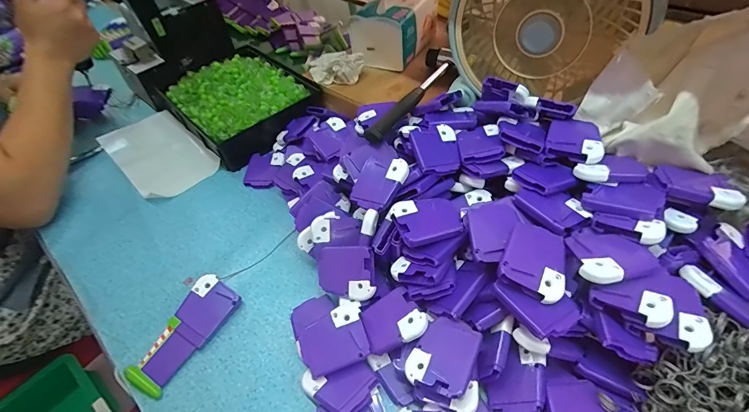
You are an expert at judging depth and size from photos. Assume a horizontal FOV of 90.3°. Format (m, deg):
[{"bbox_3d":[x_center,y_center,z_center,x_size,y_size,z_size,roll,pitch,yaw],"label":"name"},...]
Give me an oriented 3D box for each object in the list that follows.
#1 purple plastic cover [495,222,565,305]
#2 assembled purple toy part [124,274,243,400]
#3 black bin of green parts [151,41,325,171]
[{"bbox_3d":[0.138,0.046,0.316,0.052,0.013,0.060,23,54,24],"label":"purple plastic cover"},{"bbox_3d":[-0.194,0.131,0.383,0.050,0.012,0.117,28,63,11],"label":"assembled purple toy part"},{"bbox_3d":[-0.223,-0.175,0.626,0.189,0.063,0.256,-37,55,-24],"label":"black bin of green parts"}]

